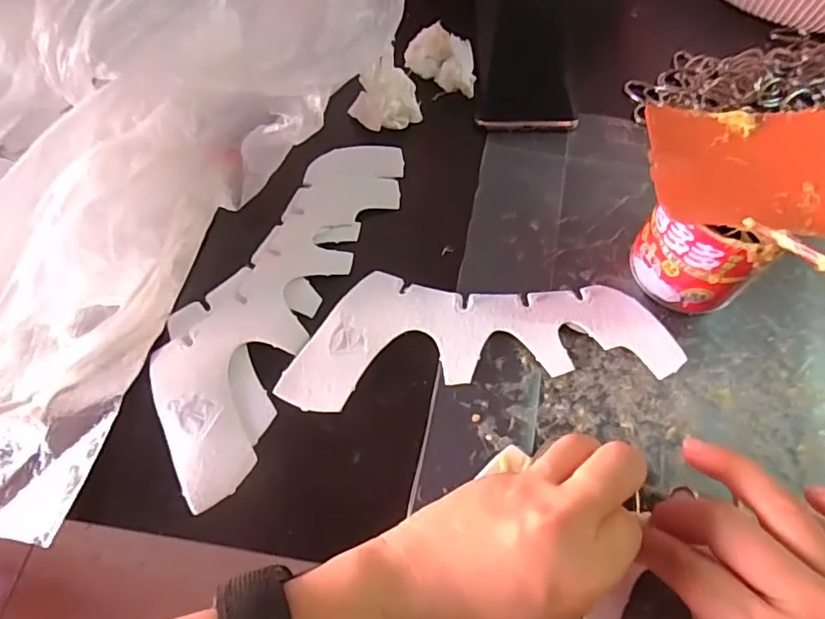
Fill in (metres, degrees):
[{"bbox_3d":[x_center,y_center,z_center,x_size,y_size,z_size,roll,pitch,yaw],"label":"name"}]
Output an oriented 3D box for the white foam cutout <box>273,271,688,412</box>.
[{"bbox_3d":[0.037,0.014,0.307,0.209,0.007,0.075,-1,62,0],"label":"white foam cutout"}]

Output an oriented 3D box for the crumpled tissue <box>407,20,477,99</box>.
[{"bbox_3d":[0.025,-0.178,0.397,0.036,0.021,0.060,-42,69,-18],"label":"crumpled tissue"}]

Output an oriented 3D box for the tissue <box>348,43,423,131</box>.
[{"bbox_3d":[-0.019,-0.147,0.372,0.043,0.036,0.038,-36,67,-16],"label":"tissue"}]

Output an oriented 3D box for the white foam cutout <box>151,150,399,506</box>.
[{"bbox_3d":[-0.082,-0.013,0.323,0.077,0.005,0.236,21,65,12],"label":"white foam cutout"}]

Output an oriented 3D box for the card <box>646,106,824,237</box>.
[{"bbox_3d":[0.170,-0.070,0.271,0.099,0.006,0.075,4,64,4],"label":"card"}]

